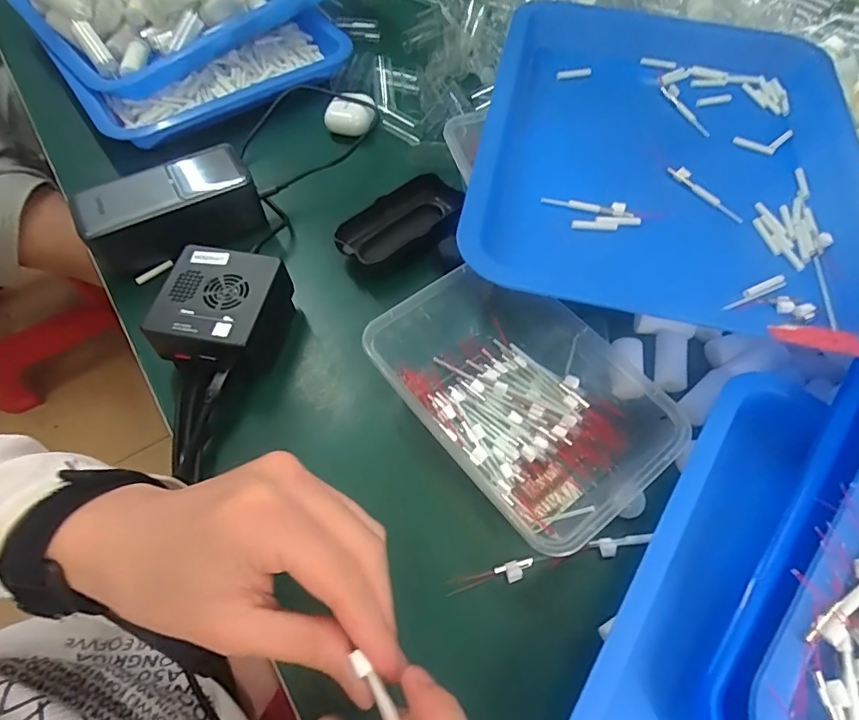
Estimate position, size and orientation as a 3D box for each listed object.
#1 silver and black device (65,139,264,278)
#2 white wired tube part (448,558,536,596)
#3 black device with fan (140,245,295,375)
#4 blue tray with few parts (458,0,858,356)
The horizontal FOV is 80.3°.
[{"bbox_3d":[-0.206,-0.118,0.410,0.130,0.064,0.054,-31,64,-17],"label":"silver and black device"},{"bbox_3d":[0.036,0.126,0.293,0.052,0.006,0.010,-12,60,-7],"label":"white wired tube part"},{"bbox_3d":[-0.142,-0.029,0.358,0.076,0.056,0.082,8,60,5],"label":"black device with fan"},{"bbox_3d":[0.188,-0.167,0.380,0.283,0.053,0.351,12,61,10],"label":"blue tray with few parts"}]

